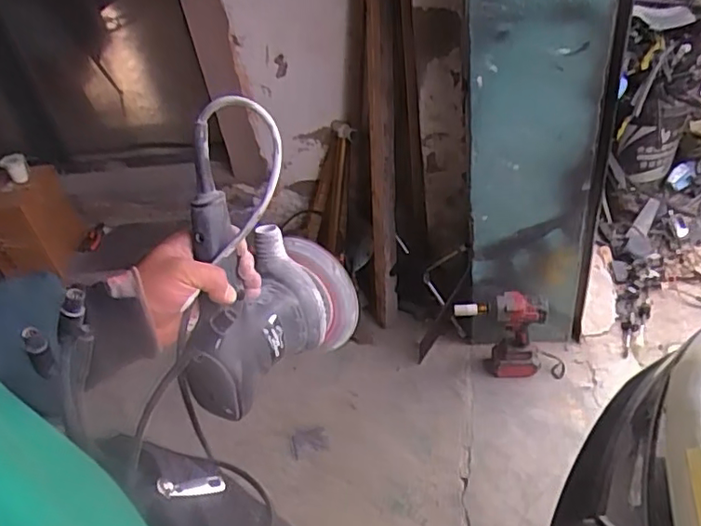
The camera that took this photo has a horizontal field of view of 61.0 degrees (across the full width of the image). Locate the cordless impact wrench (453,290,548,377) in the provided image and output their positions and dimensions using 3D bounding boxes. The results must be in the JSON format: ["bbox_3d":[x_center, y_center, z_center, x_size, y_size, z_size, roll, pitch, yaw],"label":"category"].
[{"bbox_3d":[0.391,0.188,1.597,0.235,0.267,0.071,1,41,13],"label":"cordless impact wrench"}]

